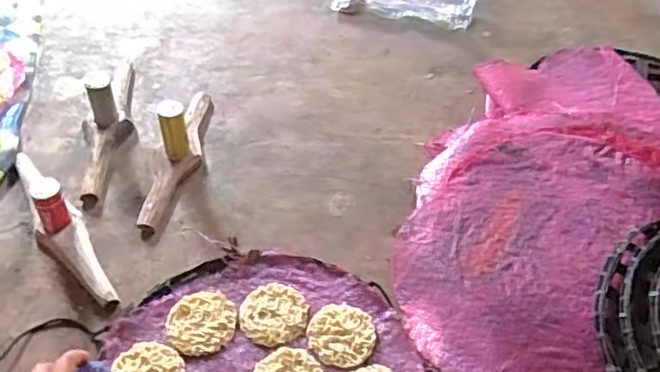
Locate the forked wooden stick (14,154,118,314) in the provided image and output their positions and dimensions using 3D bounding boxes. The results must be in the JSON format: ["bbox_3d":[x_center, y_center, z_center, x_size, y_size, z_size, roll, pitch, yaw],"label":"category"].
[{"bbox_3d":[-0.350,0.030,0.751,0.052,0.074,0.295,-26,56,-25],"label":"forked wooden stick"}]

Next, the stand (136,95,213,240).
[{"bbox_3d":[-0.213,-0.071,0.834,0.062,0.098,0.282,6,49,0],"label":"stand"}]

